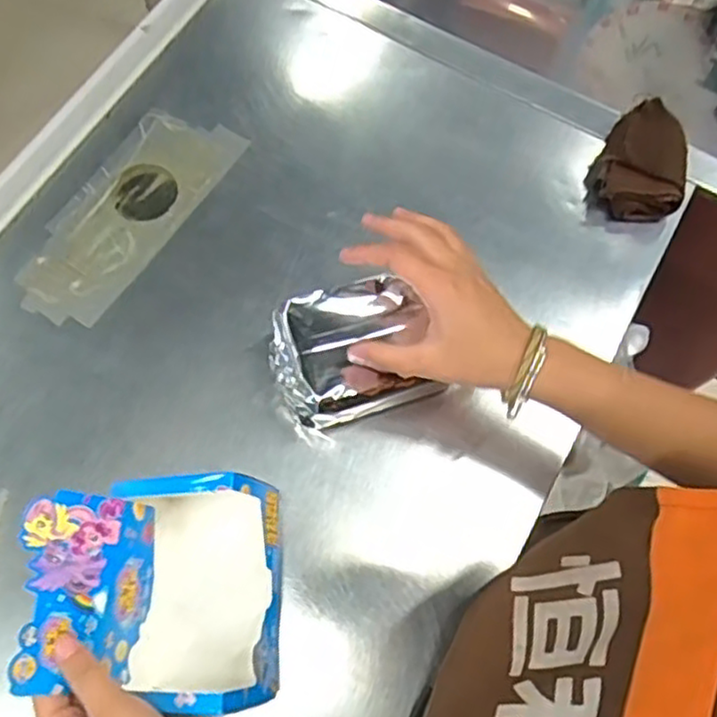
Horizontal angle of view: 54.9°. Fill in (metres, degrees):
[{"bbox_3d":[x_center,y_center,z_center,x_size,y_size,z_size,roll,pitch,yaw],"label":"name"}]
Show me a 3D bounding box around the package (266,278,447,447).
[{"bbox_3d":[-0.002,-0.001,0.521,0.124,0.080,0.095,-21,71,-10],"label":"package"}]

